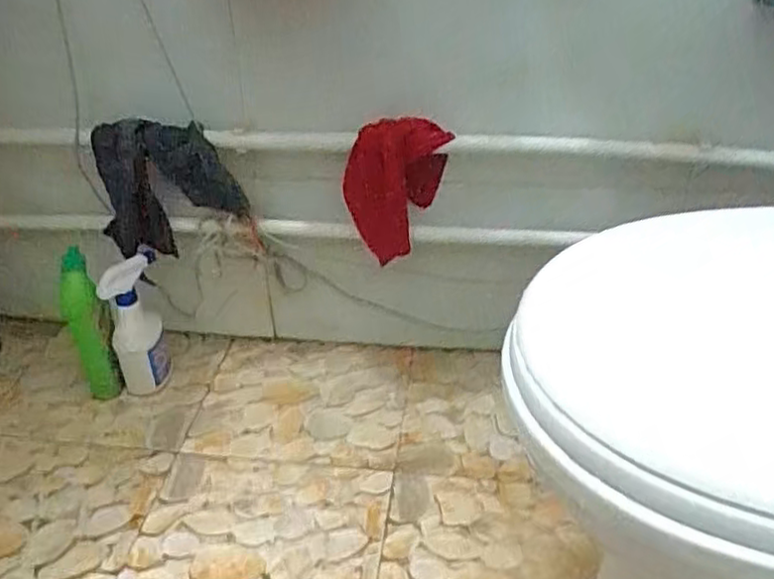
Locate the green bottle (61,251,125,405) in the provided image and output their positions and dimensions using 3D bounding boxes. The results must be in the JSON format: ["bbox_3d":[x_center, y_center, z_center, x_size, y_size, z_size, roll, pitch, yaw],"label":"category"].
[{"bbox_3d":[-0.413,0.055,0.979,0.049,0.223,0.049,-21,38,-25],"label":"green bottle"}]

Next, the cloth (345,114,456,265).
[{"bbox_3d":[0.012,-0.136,0.983,0.136,0.200,0.064,-8,35,-9],"label":"cloth"}]

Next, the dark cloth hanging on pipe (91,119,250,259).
[{"bbox_3d":[-0.310,-0.148,1.016,0.207,0.184,0.072,-5,34,-4],"label":"dark cloth hanging on pipe"}]

